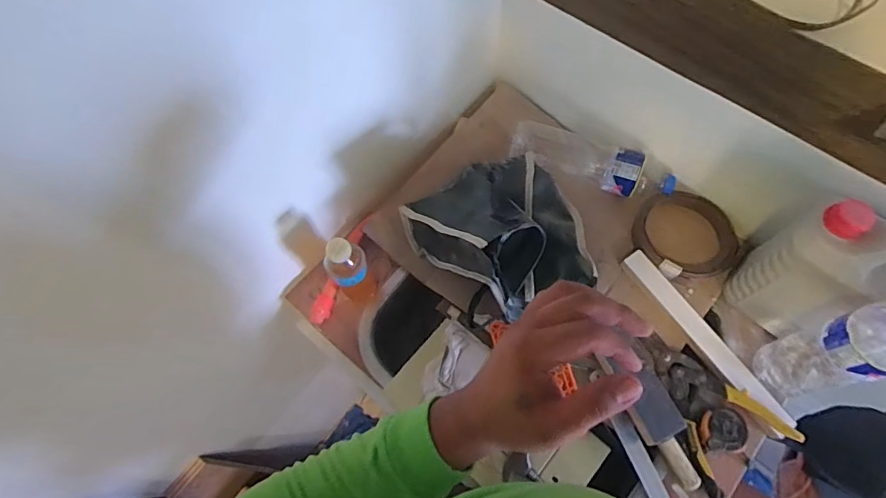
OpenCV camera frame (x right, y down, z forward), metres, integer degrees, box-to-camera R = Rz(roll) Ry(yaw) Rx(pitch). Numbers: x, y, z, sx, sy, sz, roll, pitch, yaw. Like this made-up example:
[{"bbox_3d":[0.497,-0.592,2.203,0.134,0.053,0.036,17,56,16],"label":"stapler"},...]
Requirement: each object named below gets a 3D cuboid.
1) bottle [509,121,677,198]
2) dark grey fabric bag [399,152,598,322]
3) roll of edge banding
[{"bbox_3d":[0.251,-0.146,0.816,0.269,0.072,0.069,20,69,12],"label":"bottle"},{"bbox_3d":[0.086,-0.037,0.709,0.237,0.191,0.243,-24,67,-7],"label":"dark grey fabric bag"},{"bbox_3d":[0.396,-0.018,0.786,0.162,0.044,0.144,30,72,15],"label":"roll of edge banding"}]

